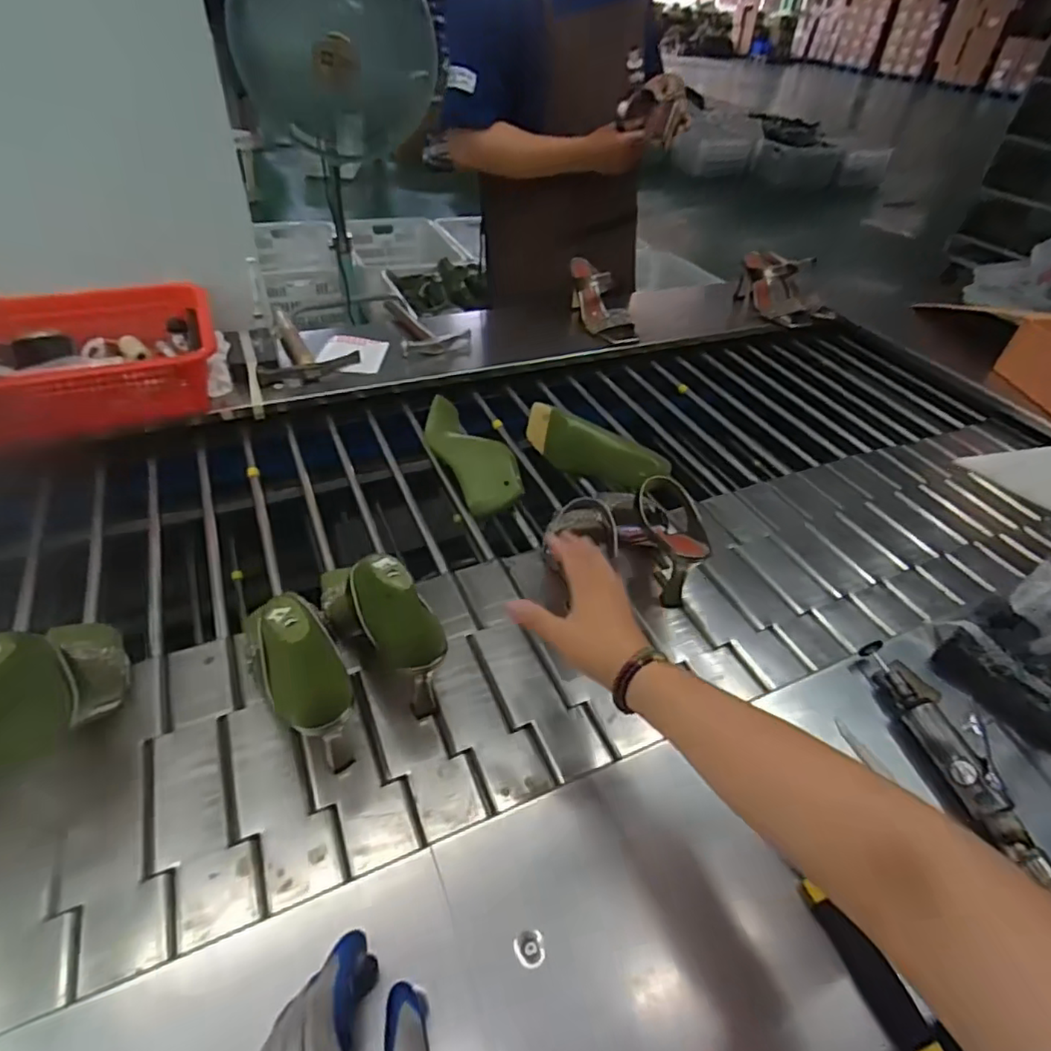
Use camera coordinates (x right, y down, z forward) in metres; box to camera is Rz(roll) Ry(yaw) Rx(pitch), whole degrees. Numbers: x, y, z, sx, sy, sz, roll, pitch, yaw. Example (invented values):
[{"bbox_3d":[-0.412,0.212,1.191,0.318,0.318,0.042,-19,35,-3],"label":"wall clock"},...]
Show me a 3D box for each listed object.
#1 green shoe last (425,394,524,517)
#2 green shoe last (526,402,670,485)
[{"bbox_3d":[-0.085,-0.109,0.882,0.081,0.058,0.219,-19,49,-25],"label":"green shoe last"},{"bbox_3d":[0.101,-0.115,0.898,0.241,0.079,0.071,21,45,18],"label":"green shoe last"}]

